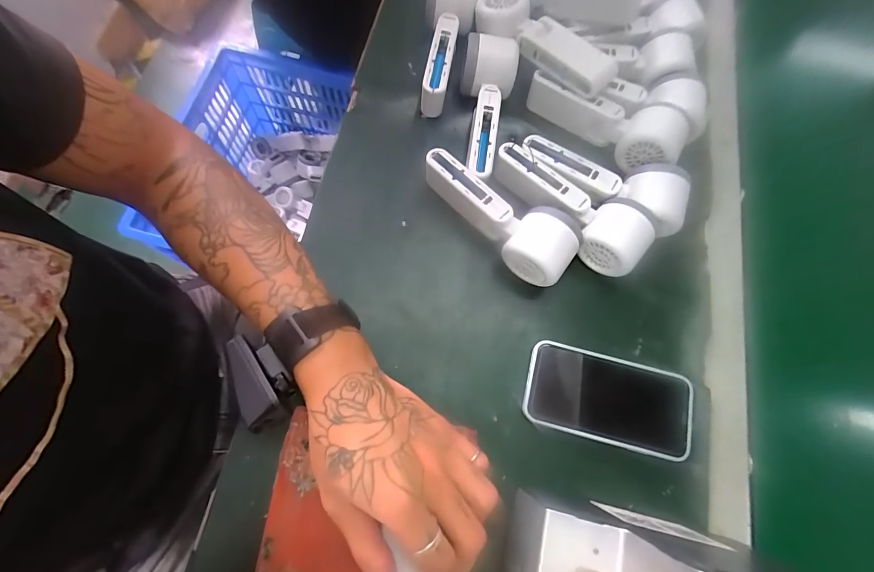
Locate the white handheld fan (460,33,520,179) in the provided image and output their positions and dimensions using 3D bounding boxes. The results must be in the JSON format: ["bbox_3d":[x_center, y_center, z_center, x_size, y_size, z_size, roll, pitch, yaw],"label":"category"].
[{"bbox_3d":[0.048,-0.180,0.396,0.056,0.047,0.150,10,72,1],"label":"white handheld fan"}]

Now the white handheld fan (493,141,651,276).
[{"bbox_3d":[0.127,-0.077,0.381,0.166,0.050,0.058,40,75,10],"label":"white handheld fan"}]

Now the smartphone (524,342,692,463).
[{"bbox_3d":[0.151,0.099,0.345,0.142,0.010,0.074,14,72,2],"label":"smartphone"}]

